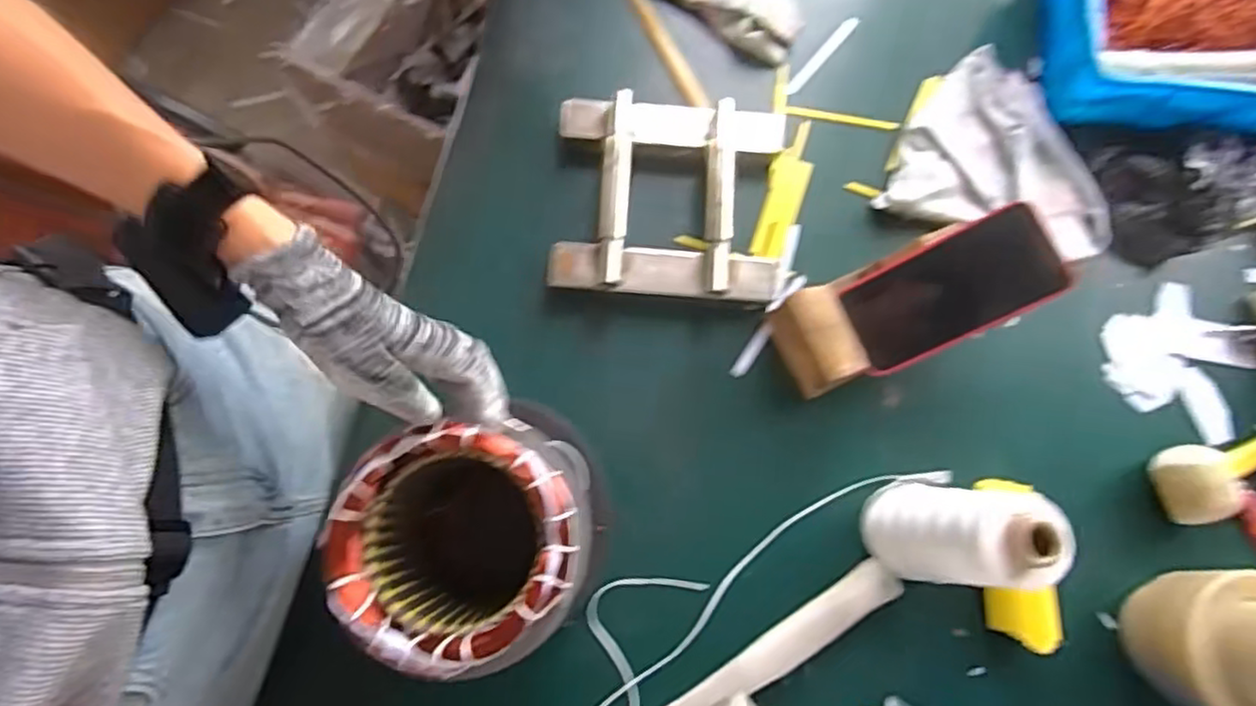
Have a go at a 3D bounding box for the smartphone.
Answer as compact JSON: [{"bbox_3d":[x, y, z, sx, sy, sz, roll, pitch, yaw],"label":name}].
[{"bbox_3d":[0.259,-0.051,0.551,0.157,0.005,0.080,-29,75,24],"label":"smartphone"}]

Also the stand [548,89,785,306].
[{"bbox_3d":[0.038,-0.137,0.603,0.199,0.045,0.179,4,75,-1],"label":"stand"}]

